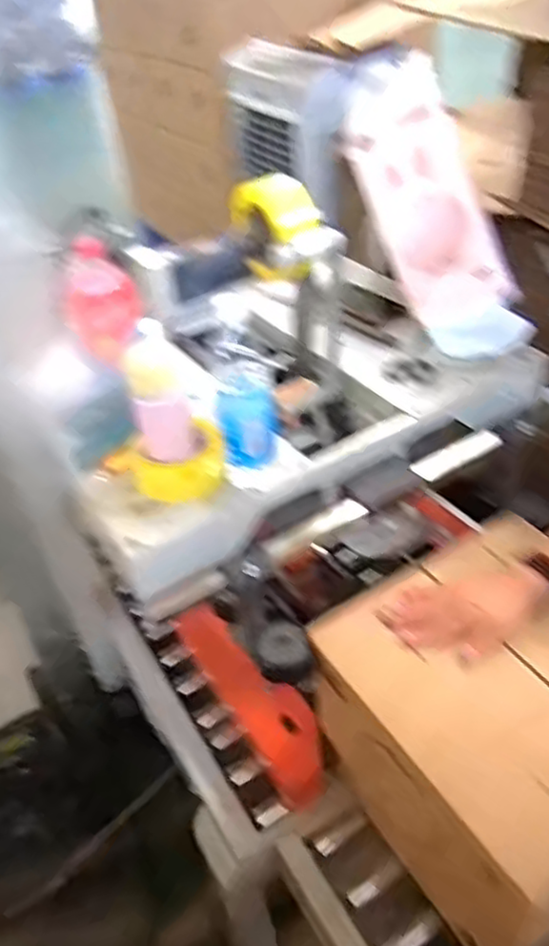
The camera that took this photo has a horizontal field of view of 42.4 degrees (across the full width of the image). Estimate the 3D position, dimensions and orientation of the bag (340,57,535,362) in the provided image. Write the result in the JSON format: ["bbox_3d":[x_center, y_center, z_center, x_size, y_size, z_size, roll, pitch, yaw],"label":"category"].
[{"bbox_3d":[0.240,-0.405,1.082,0.133,0.484,0.133,-22,-1,-17],"label":"bag"}]

